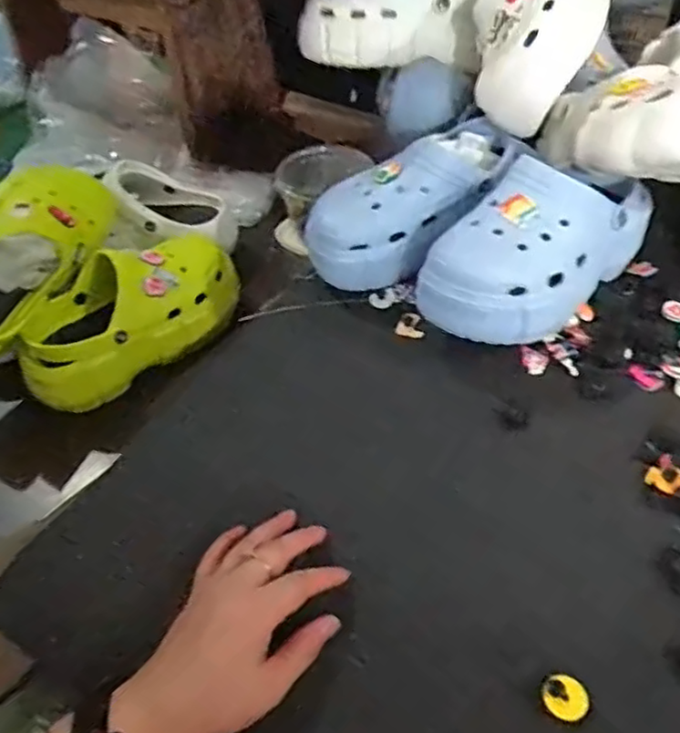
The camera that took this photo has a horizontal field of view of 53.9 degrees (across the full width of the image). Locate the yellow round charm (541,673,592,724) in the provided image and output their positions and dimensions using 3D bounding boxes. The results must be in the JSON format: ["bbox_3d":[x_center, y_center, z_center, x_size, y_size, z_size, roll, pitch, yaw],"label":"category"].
[{"bbox_3d":[0.136,0.198,0.400,0.028,0.006,0.025,23,53,24],"label":"yellow round charm"}]

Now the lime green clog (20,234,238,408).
[{"bbox_3d":[-0.227,-0.056,0.741,0.096,0.108,0.256,32,58,30],"label":"lime green clog"}]

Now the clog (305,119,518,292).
[{"bbox_3d":[0.071,-0.165,0.651,0.231,0.083,0.089,-36,51,1],"label":"clog"}]

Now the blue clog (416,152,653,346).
[{"bbox_3d":[0.181,-0.104,0.604,0.242,0.117,0.103,-36,54,-25],"label":"blue clog"}]

